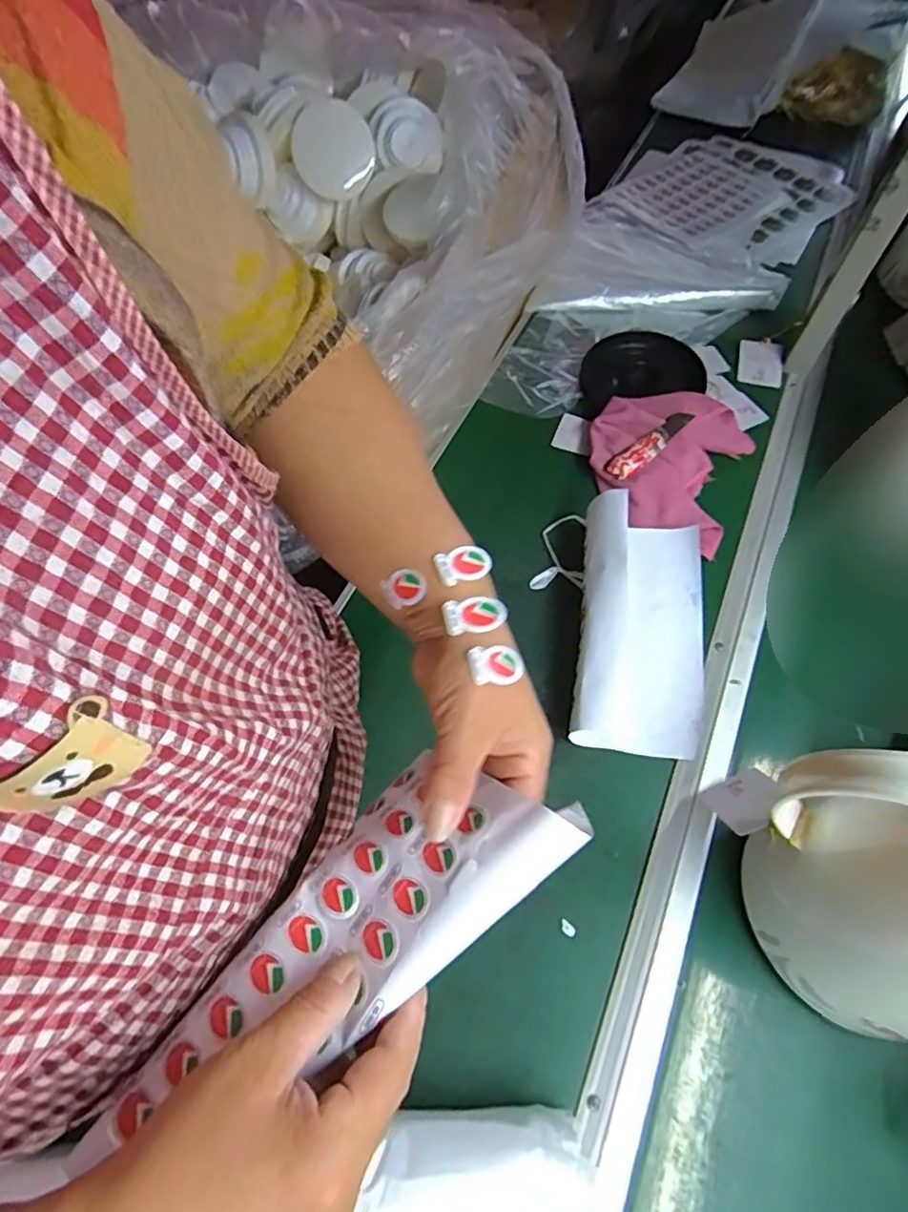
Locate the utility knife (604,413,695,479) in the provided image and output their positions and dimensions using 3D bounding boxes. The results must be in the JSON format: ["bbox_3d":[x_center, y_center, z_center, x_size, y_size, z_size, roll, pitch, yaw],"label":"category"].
[{"bbox_3d":[0.207,-0.171,0.634,0.107,0.009,0.026,-38,67,-6],"label":"utility knife"}]

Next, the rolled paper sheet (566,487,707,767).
[{"bbox_3d":[0.171,0.009,0.536,0.115,0.067,0.227,8,61,3],"label":"rolled paper sheet"}]

